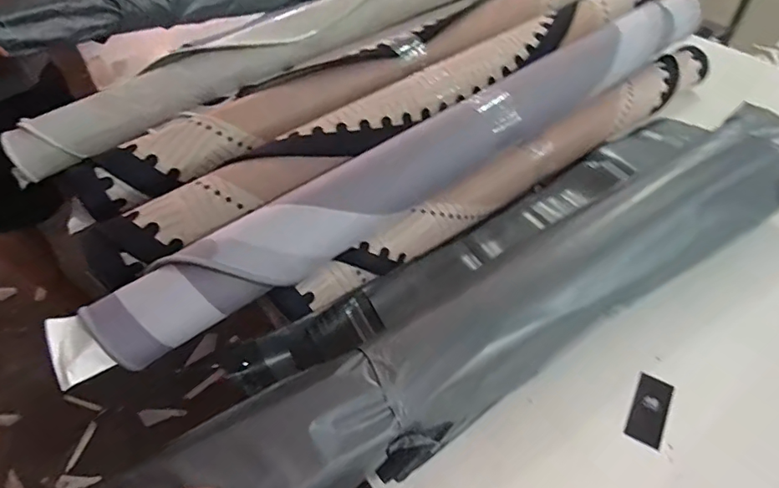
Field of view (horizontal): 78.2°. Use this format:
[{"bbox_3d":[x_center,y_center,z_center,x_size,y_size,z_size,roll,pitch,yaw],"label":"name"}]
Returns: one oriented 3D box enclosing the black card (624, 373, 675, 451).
[{"bbox_3d":[0.315,0.200,0.577,0.042,0.004,0.091,26,52,20],"label":"black card"}]

